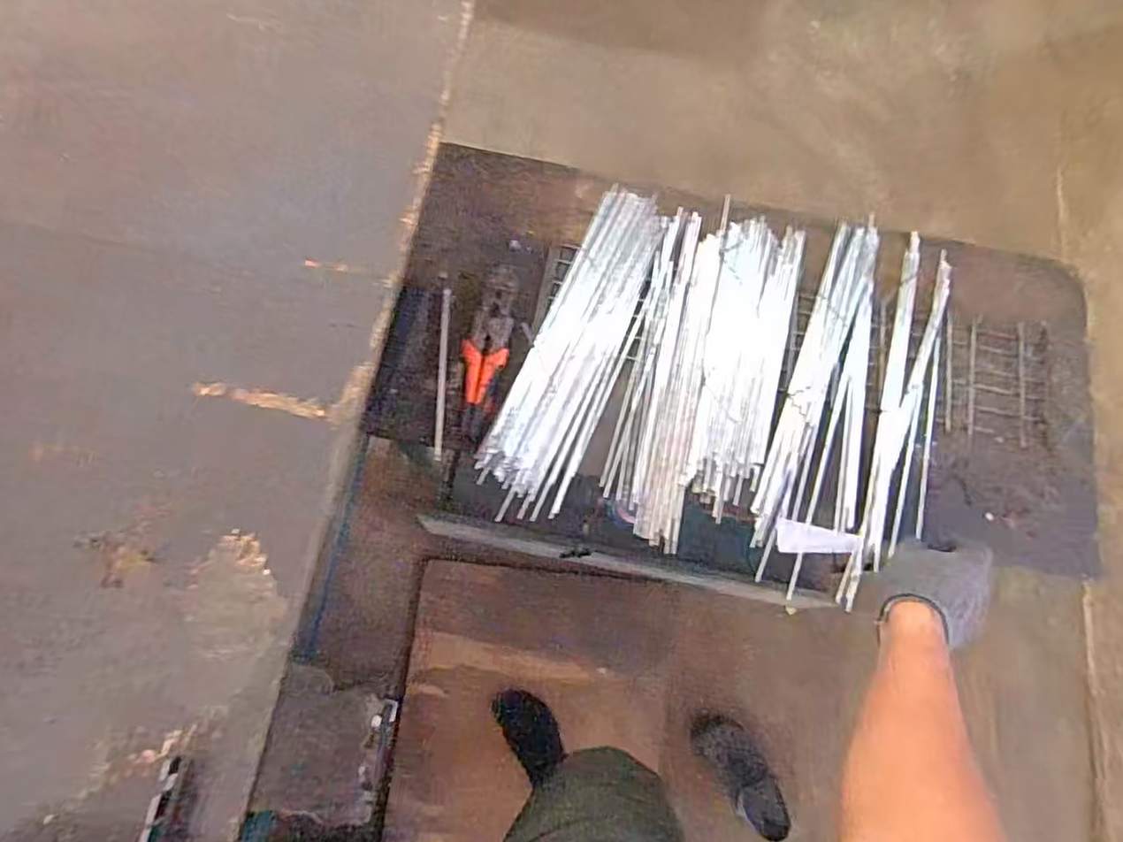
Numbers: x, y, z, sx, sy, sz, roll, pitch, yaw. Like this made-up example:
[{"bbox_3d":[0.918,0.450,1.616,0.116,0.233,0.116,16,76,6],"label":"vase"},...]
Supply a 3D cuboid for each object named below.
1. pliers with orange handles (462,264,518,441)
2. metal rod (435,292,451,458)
[{"bbox_3d":[-0.084,-0.081,0.706,0.048,0.014,0.205,7,75,0],"label":"pliers with orange handles"},{"bbox_3d":[-0.132,-0.053,0.699,0.009,0.010,0.194,1,75,-2],"label":"metal rod"}]

